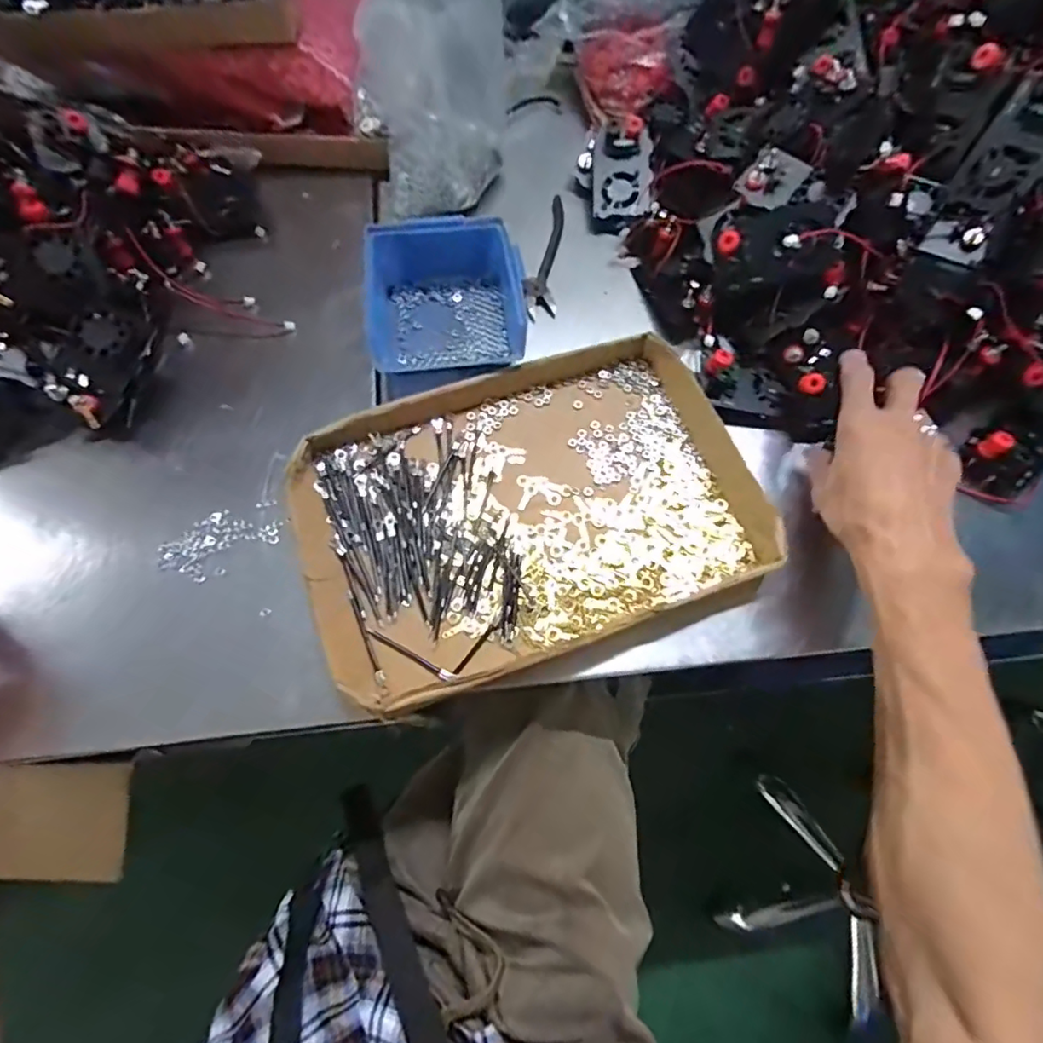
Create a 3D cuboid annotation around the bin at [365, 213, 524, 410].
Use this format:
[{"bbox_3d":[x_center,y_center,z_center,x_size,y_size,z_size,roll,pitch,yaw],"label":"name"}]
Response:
[{"bbox_3d":[-0.063,-0.191,0.486,0.132,0.062,0.140,-3,69,-2],"label":"bin"}]

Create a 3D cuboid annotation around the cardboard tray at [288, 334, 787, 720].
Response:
[{"bbox_3d":[0.006,-0.013,0.432,0.332,0.032,0.233,-19,68,-10],"label":"cardboard tray"}]

